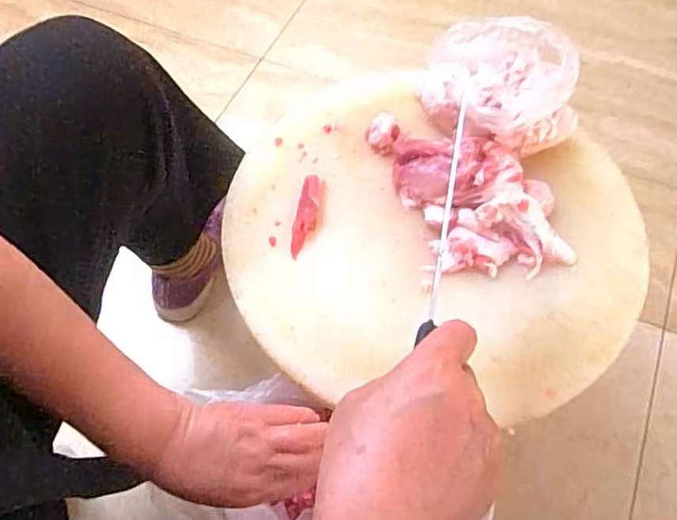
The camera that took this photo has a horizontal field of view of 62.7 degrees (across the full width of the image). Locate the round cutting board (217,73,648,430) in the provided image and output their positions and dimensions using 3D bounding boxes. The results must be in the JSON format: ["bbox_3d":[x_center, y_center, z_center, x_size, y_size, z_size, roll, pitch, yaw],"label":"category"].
[{"bbox_3d":[0.077,-0.021,0.538,0.391,0.027,0.352,28,63,17],"label":"round cutting board"}]

